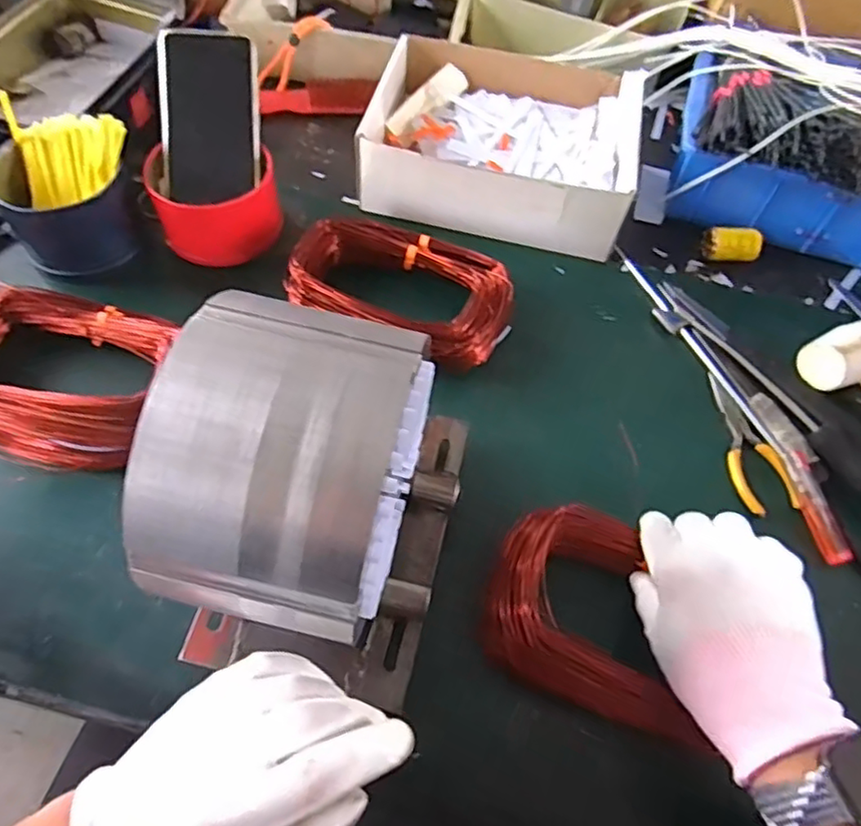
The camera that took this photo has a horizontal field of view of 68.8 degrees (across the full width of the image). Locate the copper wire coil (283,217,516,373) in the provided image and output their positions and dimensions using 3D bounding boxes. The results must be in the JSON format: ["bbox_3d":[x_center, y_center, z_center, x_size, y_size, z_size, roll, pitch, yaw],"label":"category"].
[{"bbox_3d":[-0.025,-0.099,0.526,0.182,0.047,0.123,25,62,9],"label":"copper wire coil"}]

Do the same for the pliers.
[{"bbox_3d":[0.245,0.021,0.490,0.042,0.015,0.118,-5,62,-7],"label":"pliers"}]

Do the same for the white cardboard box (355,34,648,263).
[{"bbox_3d":[0.070,-0.266,0.606,0.239,0.074,0.216,13,61,3],"label":"white cardboard box"}]

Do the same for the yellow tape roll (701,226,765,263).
[{"bbox_3d":[0.283,-0.156,0.593,0.049,0.031,0.029,1,61,-4],"label":"yellow tape roll"}]

